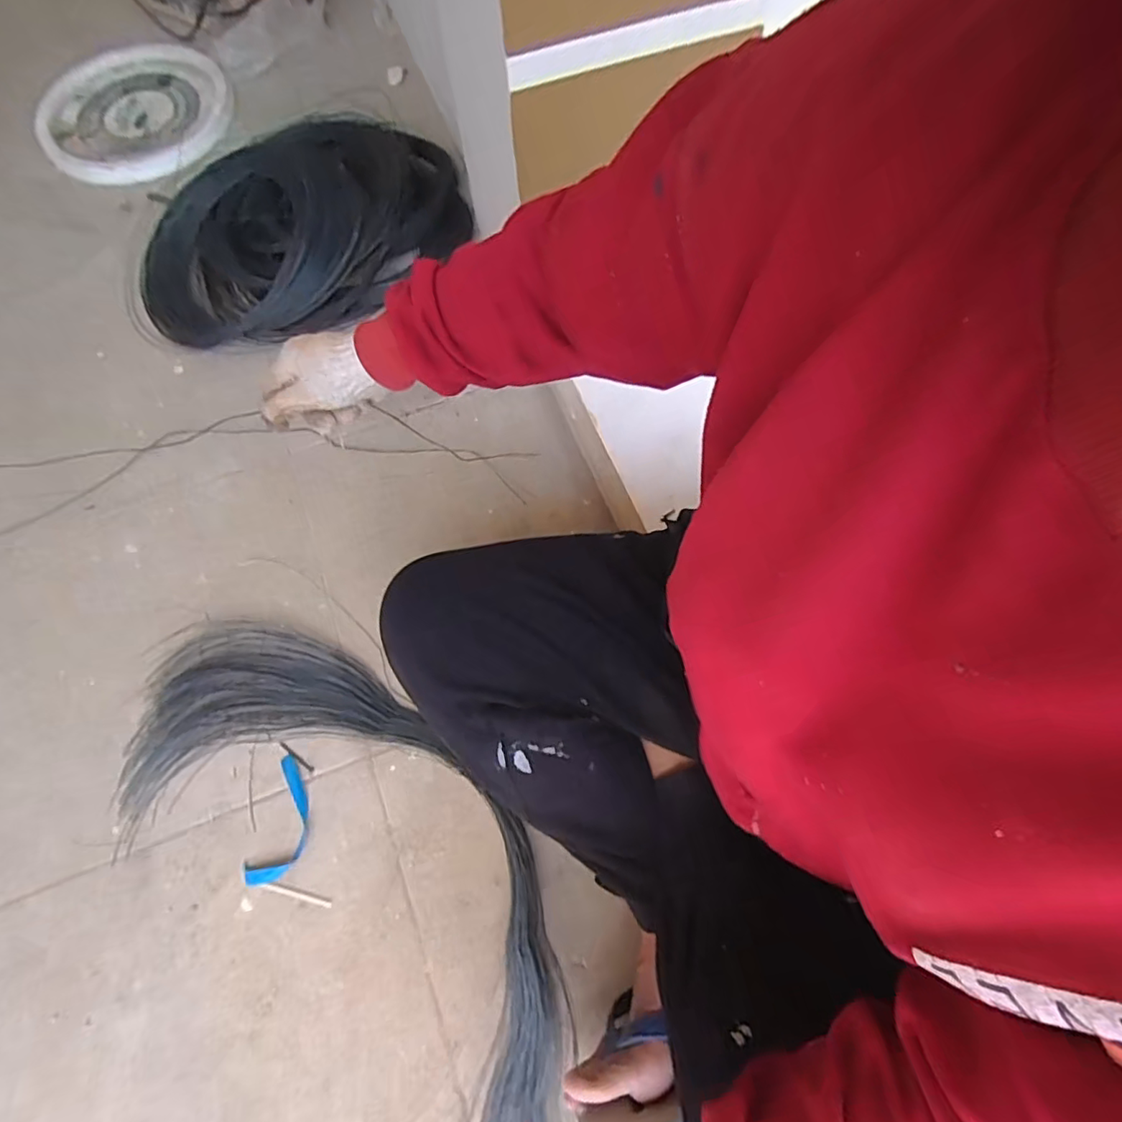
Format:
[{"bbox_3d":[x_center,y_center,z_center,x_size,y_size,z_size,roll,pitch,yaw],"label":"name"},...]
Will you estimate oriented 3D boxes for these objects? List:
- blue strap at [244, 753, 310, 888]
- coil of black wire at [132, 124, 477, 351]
[{"bbox_3d":[-0.274,0.259,0.563,0.049,0.007,0.116,12,70,6],"label":"blue strap"},{"bbox_3d":[-0.338,-0.428,0.738,0.444,0.120,0.262,-19,70,-6],"label":"coil of black wire"}]

